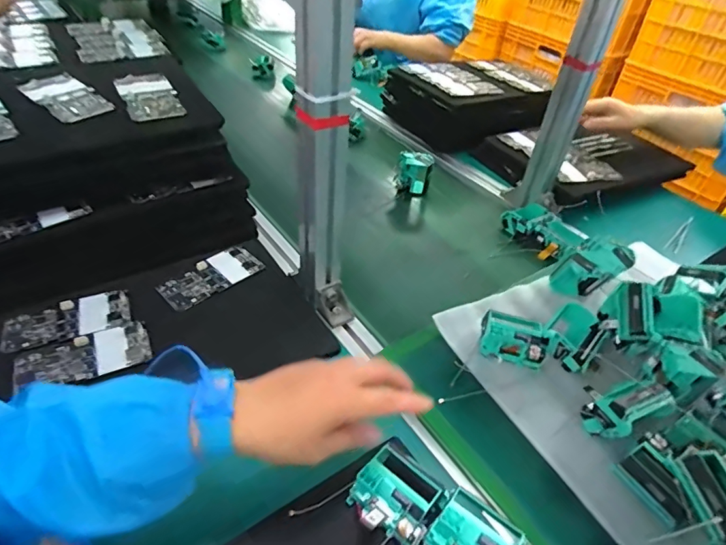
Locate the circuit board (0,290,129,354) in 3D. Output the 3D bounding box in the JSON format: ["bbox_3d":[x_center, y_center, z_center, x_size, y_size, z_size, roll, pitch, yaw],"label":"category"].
[{"bbox_3d":[-0.342,0.056,0.542,0.126,0.006,0.061,-17,46,-23],"label":"circuit board"}]

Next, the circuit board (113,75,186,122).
[{"bbox_3d":[-0.268,-0.221,0.586,0.064,0.024,0.099,-18,46,-25],"label":"circuit board"}]

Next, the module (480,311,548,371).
[{"bbox_3d":[0.178,0.078,0.552,0.071,0.029,0.061,13,42,9],"label":"module"}]

